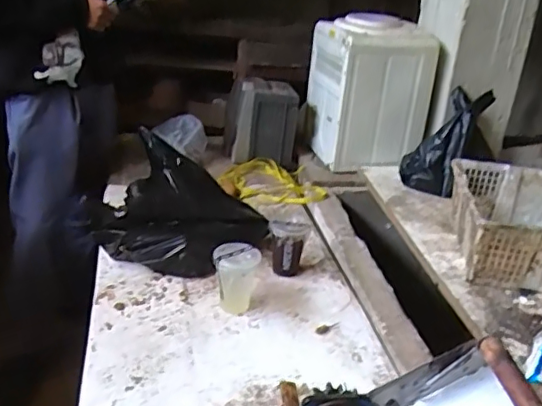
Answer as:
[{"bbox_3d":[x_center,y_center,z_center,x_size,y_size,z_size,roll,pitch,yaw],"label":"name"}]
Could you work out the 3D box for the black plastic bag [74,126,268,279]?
[{"bbox_3d":[-0.210,0.020,1.262,0.338,0.219,0.258,11,27,13],"label":"black plastic bag"}]

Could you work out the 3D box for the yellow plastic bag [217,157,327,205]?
[{"bbox_3d":[-0.007,-0.060,1.704,0.287,0.039,0.290,-5,28,-19],"label":"yellow plastic bag"}]

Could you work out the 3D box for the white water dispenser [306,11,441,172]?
[{"bbox_3d":[0.309,-0.359,1.789,0.330,0.410,0.281,1,26,-8],"label":"white water dispenser"}]

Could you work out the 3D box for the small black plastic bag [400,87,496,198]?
[{"bbox_3d":[0.505,-0.186,1.626,0.156,0.342,0.101,30,-5,41],"label":"small black plastic bag"}]

